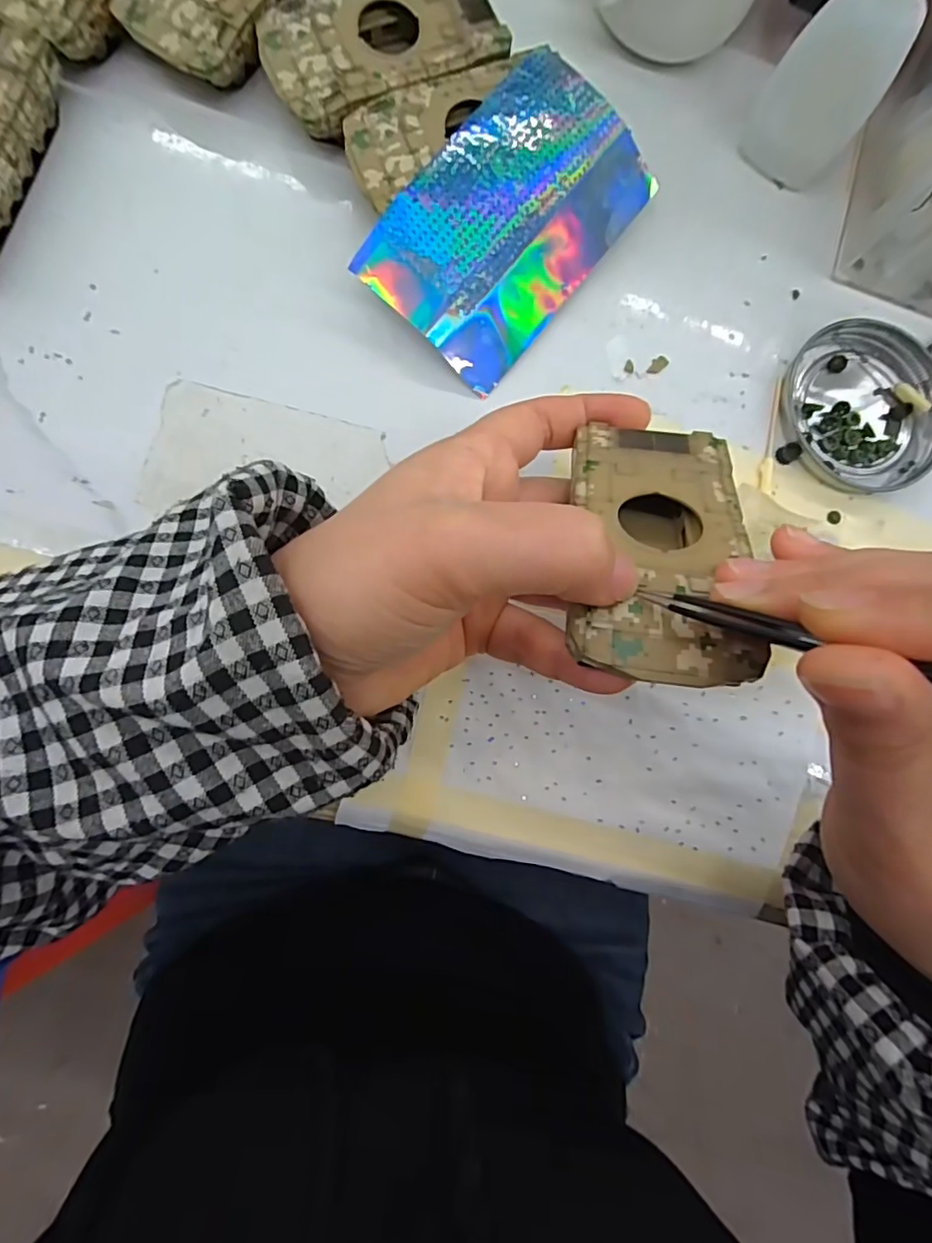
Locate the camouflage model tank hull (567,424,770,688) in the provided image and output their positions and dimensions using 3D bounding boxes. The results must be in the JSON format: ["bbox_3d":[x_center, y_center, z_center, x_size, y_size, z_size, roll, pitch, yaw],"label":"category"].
[{"bbox_3d":[0.055,-0.024,0.160,0.047,0.015,0.094,16,55,-6],"label":"camouflage model tank hull"}]

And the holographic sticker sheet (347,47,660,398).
[{"bbox_3d":[0.018,-0.167,0.234,0.074,0.022,0.124,39,82,-2],"label":"holographic sticker sheet"}]

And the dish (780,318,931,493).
[{"bbox_3d":[0.185,-0.101,0.256,0.077,0.011,0.078,1,85,-7],"label":"dish"}]

